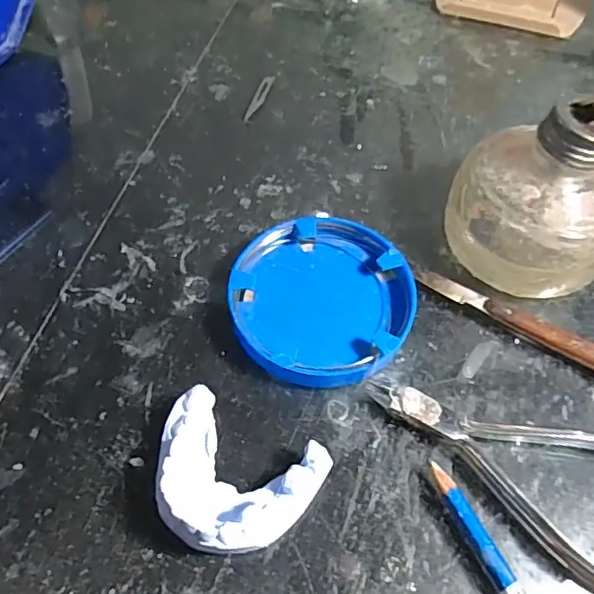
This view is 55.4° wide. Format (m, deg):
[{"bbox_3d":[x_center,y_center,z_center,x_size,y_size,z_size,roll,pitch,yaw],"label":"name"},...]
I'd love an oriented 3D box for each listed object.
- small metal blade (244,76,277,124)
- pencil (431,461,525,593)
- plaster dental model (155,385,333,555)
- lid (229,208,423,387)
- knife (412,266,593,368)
[{"bbox_3d":[-0.023,-0.117,0.329,0.007,0.004,0.039,17,60,11],"label":"small metal blade"},{"bbox_3d":[0.065,0.089,0.198,0.007,0.010,0.063,-23,61,-13],"label":"pencil"},{"bbox_3d":[-0.025,0.064,0.202,0.060,0.029,0.049,23,61,14],"label":"plaster dental model"},{"bbox_3d":[0.011,0.002,0.249,0.076,0.015,0.081,0,58,0],"label":"lid"},{"bbox_3d":[0.124,0.026,0.236,0.162,0.011,0.010,28,63,17],"label":"knife"}]

